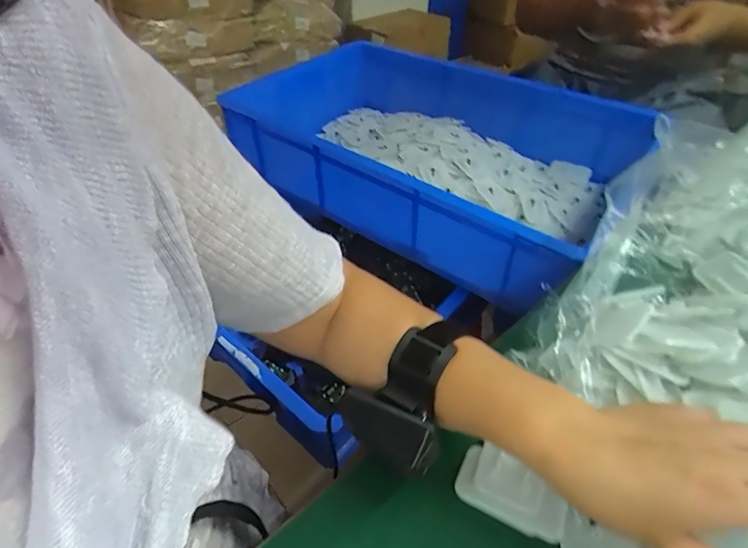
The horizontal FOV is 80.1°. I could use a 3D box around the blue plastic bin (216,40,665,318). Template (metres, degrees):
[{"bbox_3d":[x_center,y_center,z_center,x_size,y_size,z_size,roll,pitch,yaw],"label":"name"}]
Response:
[{"bbox_3d":[0.077,-0.219,0.780,0.680,0.167,0.360,29,50,30],"label":"blue plastic bin"}]

